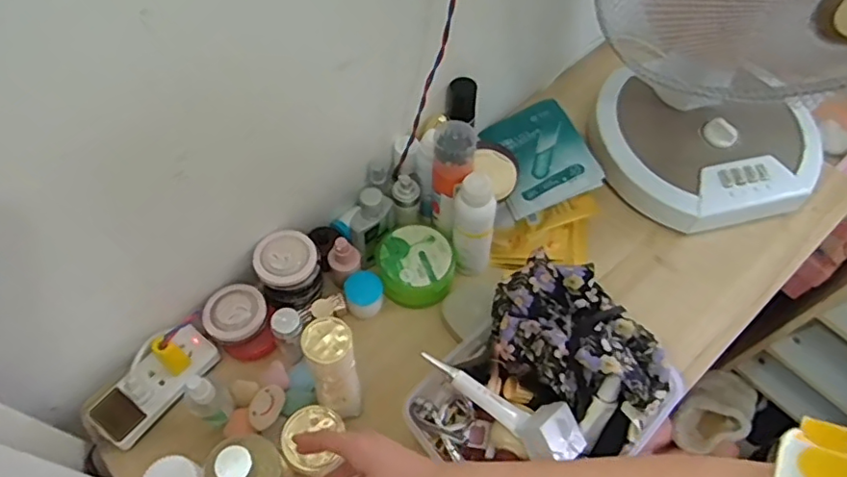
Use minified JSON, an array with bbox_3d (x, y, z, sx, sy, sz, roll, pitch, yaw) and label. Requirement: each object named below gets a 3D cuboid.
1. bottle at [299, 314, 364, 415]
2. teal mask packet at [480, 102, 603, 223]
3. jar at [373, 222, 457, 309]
[{"bbox_3d":[-0.088,0.133,0.579,0.043,0.151,0.053,-13,61,-9],"label":"bottle"},{"bbox_3d":[0.168,-0.123,0.841,0.130,0.017,0.177,-26,54,12],"label":"teal mask packet"},{"bbox_3d":[-0.011,0.038,0.746,0.098,0.060,0.096,1,59,-1],"label":"jar"}]

